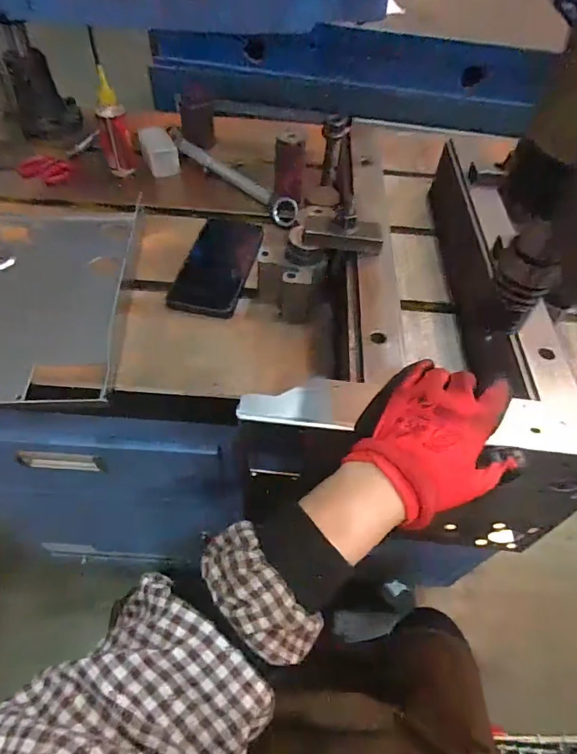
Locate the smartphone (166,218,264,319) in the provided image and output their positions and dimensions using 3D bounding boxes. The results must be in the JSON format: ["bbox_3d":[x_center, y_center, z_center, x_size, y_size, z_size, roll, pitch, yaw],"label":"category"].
[{"bbox_3d":[-0.085,-0.145,0.572,0.085,0.015,0.169,7,57,7],"label":"smartphone"}]

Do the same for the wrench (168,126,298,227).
[{"bbox_3d":[-0.095,-0.309,0.685,0.037,0.033,0.316,-36,63,-25],"label":"wrench"}]

